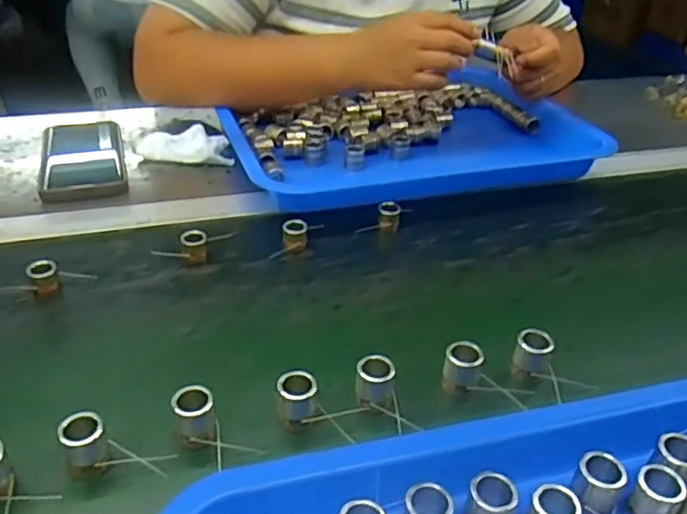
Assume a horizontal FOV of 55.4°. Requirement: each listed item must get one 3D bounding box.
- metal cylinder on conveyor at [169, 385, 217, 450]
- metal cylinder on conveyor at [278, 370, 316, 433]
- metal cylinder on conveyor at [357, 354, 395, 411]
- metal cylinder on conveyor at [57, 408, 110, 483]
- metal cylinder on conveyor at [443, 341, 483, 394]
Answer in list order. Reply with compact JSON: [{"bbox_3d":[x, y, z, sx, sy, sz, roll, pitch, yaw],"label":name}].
[{"bbox_3d":[-0.086,0.093,0.379,0.022,0.032,0.019,-2,36,-8],"label":"metal cylinder on conveyor"},{"bbox_3d":[-0.028,0.088,0.396,0.023,0.033,0.021,0,36,-5],"label":"metal cylinder on conveyor"},{"bbox_3d":[0.020,0.081,0.411,0.023,0.032,0.021,3,36,-1],"label":"metal cylinder on conveyor"},{"bbox_3d":[-0.141,0.104,0.359,0.022,0.035,0.018,-7,37,-15],"label":"metal cylinder on conveyor"},{"bbox_3d":[0.078,0.073,0.426,0.022,0.031,0.018,15,37,14],"label":"metal cylinder on conveyor"}]

